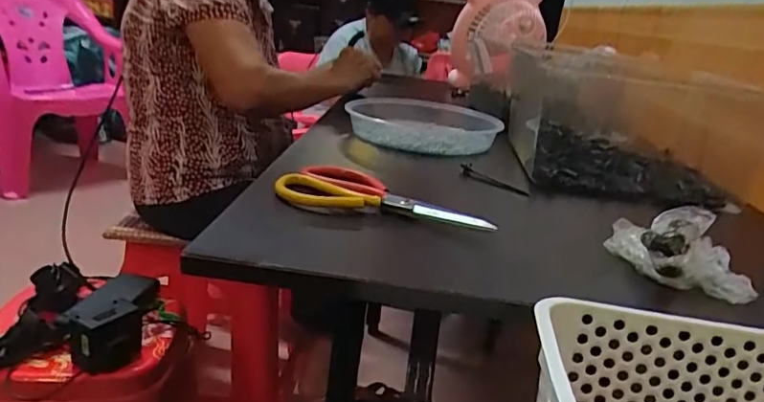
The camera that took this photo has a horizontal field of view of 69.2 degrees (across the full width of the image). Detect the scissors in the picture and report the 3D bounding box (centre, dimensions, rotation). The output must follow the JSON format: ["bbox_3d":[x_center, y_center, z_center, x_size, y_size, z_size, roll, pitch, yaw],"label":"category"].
[{"bbox_3d":[0.004,-0.007,0.543,0.205,0.012,0.092,10,20,8],"label":"scissors"}]

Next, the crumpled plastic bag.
[{"bbox_3d":[0.251,0.038,0.475,0.092,0.035,0.109,8,20,3],"label":"crumpled plastic bag"}]

